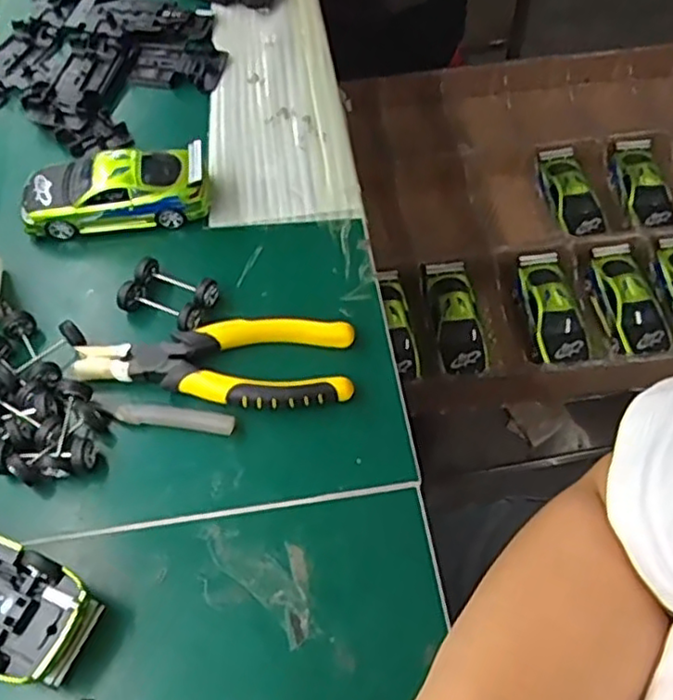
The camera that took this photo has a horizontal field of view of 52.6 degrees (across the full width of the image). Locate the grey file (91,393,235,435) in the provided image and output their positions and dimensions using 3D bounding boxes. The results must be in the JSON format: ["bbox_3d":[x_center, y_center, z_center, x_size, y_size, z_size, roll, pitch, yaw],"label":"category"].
[{"bbox_3d":[-0.101,0.038,0.398,0.085,0.007,0.015,9,59,8],"label":"grey file"}]

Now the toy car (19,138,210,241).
[{"bbox_3d":[-0.153,-0.114,0.469,0.124,0.034,0.049,-7,58,-1],"label":"toy car"}]

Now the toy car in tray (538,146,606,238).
[{"bbox_3d":[0.262,-0.169,0.761,0.052,0.030,0.125,-9,58,-3],"label":"toy car in tray"}]

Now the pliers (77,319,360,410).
[{"bbox_3d":[-0.072,0.009,0.408,0.162,0.016,0.057,-4,58,0],"label":"pliers"}]

